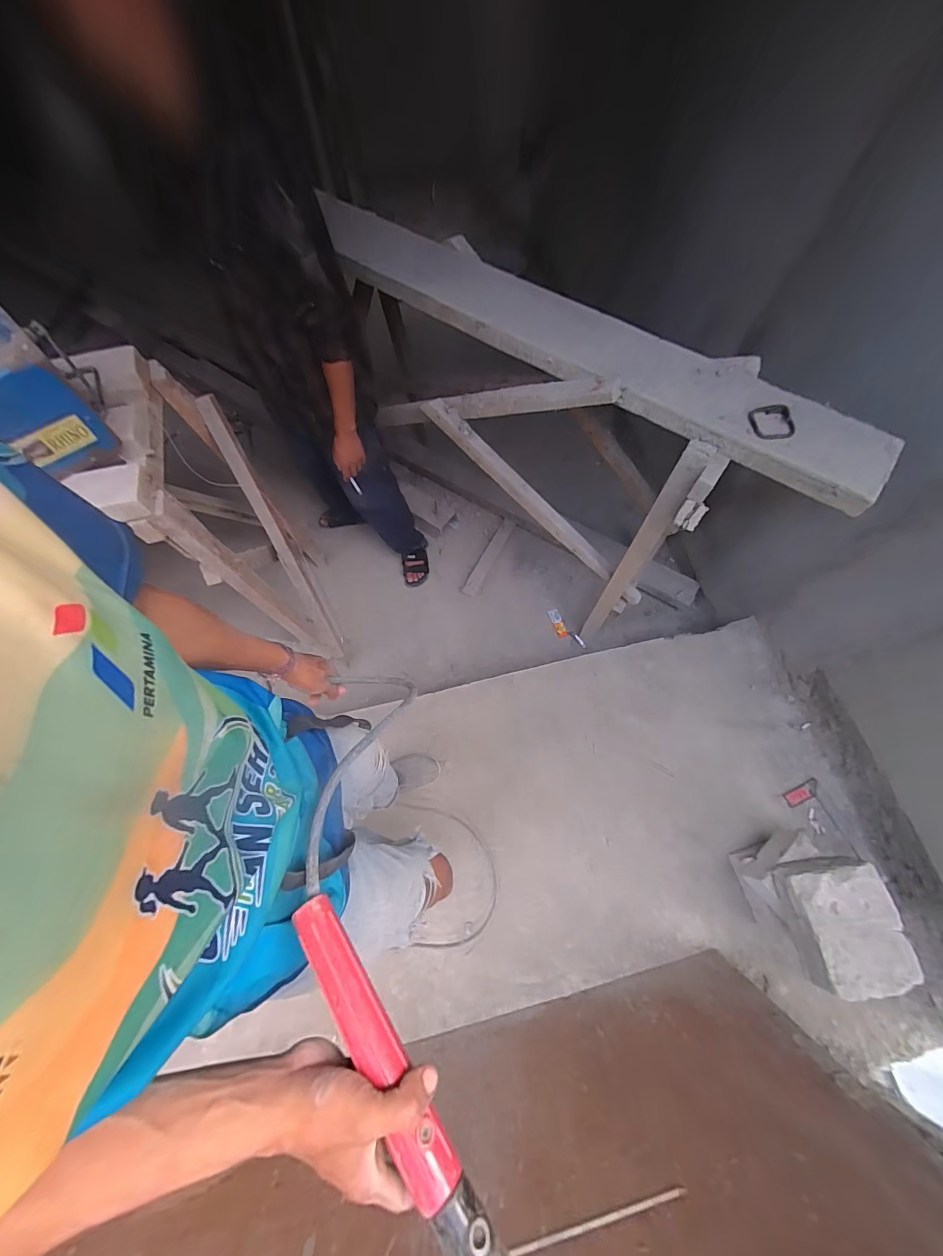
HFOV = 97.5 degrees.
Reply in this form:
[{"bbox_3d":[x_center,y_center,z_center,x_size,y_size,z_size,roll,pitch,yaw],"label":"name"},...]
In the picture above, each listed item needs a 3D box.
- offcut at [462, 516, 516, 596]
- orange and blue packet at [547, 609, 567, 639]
[{"bbox_3d":[0.079,-0.330,1.910,0.069,0.032,0.417,26,72,12],"label":"offcut"},{"bbox_3d":[0.376,-0.019,1.803,0.045,0.015,0.132,-18,69,-5],"label":"orange and blue packet"}]

